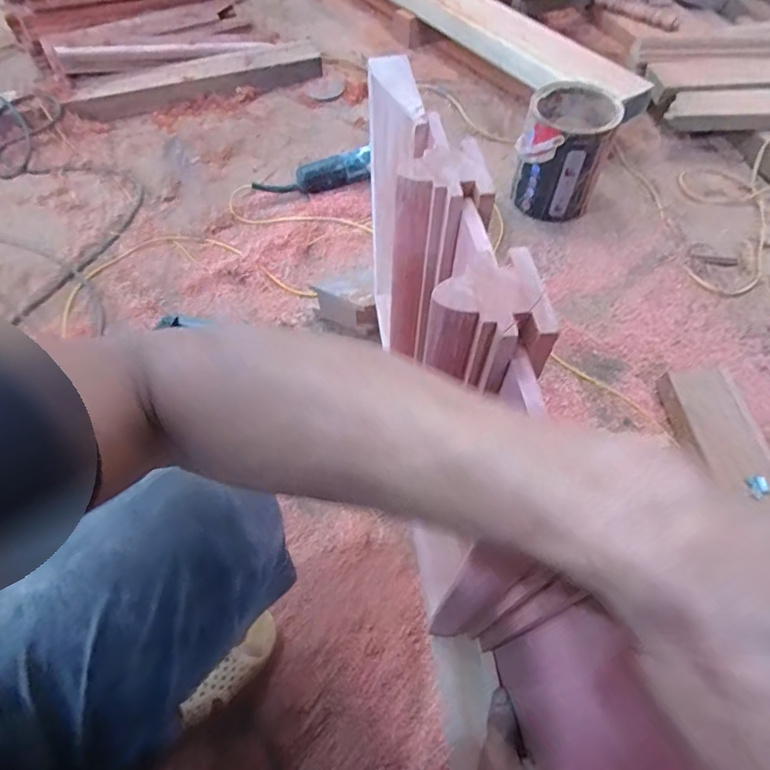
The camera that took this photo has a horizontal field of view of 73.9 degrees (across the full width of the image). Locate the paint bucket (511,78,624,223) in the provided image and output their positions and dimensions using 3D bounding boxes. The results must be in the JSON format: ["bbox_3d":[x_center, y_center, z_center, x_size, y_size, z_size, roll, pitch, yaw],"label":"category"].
[{"bbox_3d":[0.364,-0.472,1.058,0.168,0.201,0.186,21,60,15],"label":"paint bucket"}]

